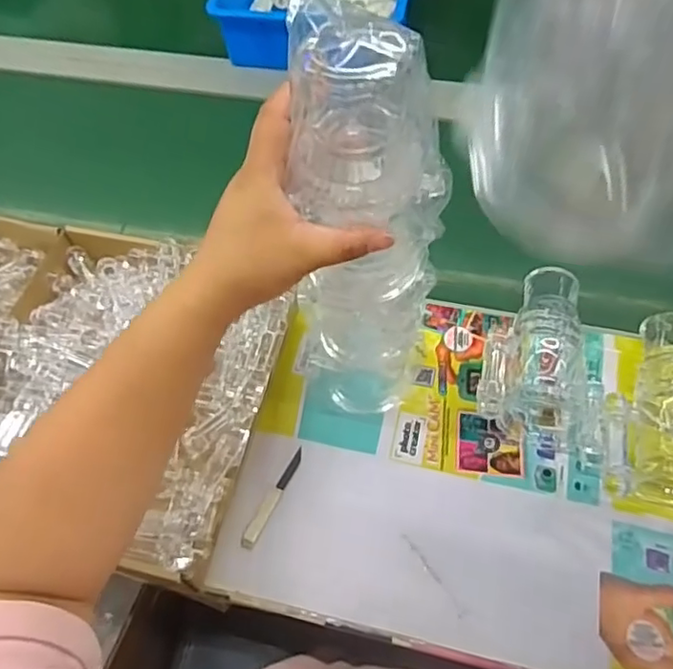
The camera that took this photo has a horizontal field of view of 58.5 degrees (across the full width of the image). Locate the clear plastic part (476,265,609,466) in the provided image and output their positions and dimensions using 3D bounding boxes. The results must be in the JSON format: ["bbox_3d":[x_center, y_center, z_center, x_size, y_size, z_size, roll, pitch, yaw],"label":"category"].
[{"bbox_3d":[0.201,0.014,0.572,0.111,0.066,0.188,12,62,11],"label":"clear plastic part"}]

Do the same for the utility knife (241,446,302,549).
[{"bbox_3d":[-0.057,0.148,0.548,0.013,0.007,0.098,23,65,16],"label":"utility knife"}]

